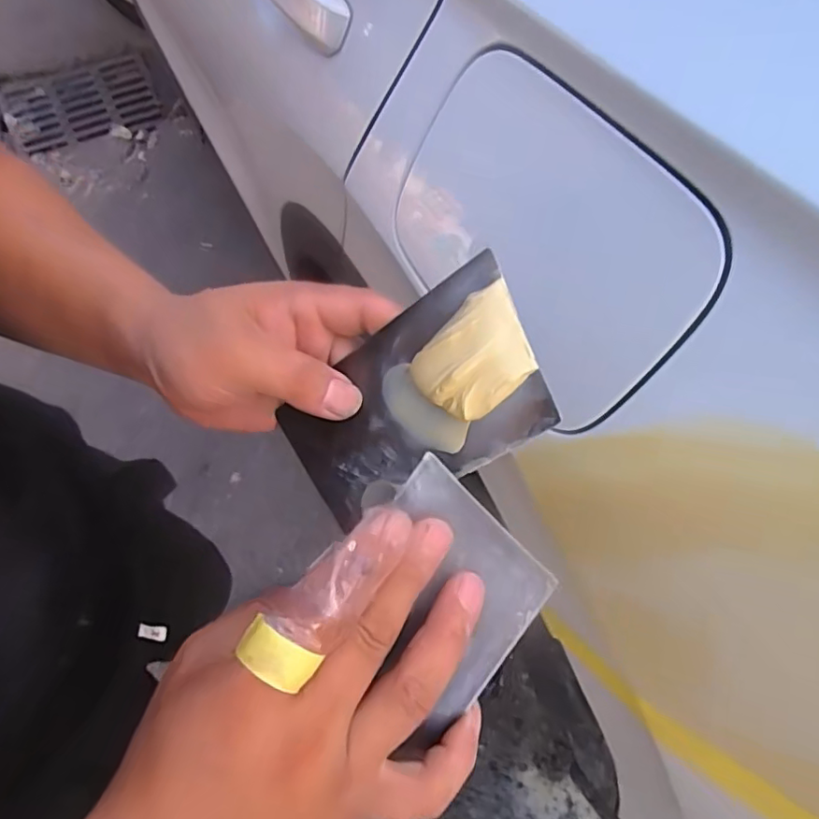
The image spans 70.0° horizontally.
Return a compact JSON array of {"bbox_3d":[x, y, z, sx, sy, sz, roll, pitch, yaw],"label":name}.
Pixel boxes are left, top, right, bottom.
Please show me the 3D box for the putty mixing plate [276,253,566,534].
[{"bbox_3d":[-0.003,0.002,0.260,0.072,0.132,0.012,59,31,4],"label":"putty mixing plate"}]

